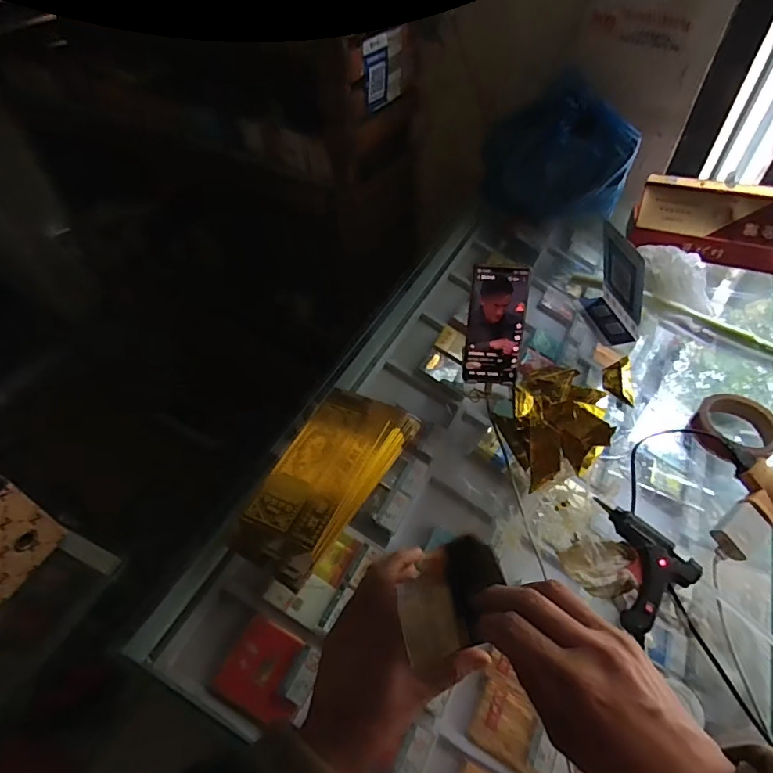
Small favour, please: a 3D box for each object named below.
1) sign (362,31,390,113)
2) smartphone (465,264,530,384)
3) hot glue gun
[{"bbox_3d":[-0.018,-0.600,0.937,0.005,0.119,0.073,28,52,29],"label":"sign"},{"bbox_3d":[0.146,-0.081,0.656,0.072,0.158,0.010,4,18,4],"label":"smartphone"},{"bbox_3d":[0.260,0.191,0.525,0.111,0.026,0.113,-36,58,-27],"label":"hot glue gun"}]

